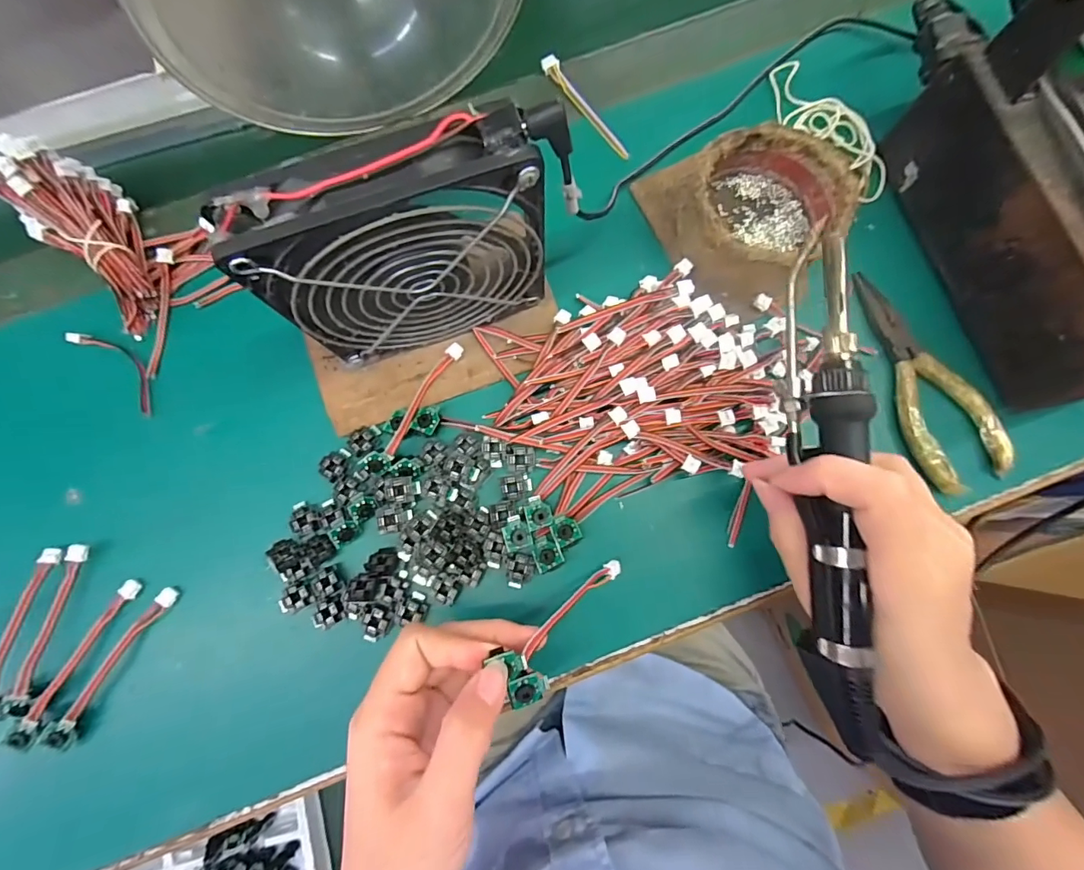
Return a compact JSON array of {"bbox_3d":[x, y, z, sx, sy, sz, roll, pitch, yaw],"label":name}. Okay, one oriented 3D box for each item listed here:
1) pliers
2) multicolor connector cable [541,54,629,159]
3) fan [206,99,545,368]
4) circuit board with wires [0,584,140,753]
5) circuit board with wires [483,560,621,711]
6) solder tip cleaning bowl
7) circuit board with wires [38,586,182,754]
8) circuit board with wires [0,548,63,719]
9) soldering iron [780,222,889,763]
[{"bbox_3d":[0.217,-0.034,0.272,0.046,0.011,0.128,-16,82,-2],"label":"pliers"},{"bbox_3d":[0.027,-0.208,0.305,0.013,0.007,0.084,-32,83,-4],"label":"multicolor connector cable"},{"bbox_3d":[-0.057,-0.076,0.220,0.116,0.128,0.025,-17,82,-2],"label":"fan"},{"bbox_3d":[-0.241,0.117,0.246,0.011,0.019,0.086,28,83,4],"label":"circuit board with wires"},{"bbox_3d":[0.012,0.088,0.228,0.026,0.013,0.084,47,50,8],"label":"circuit board with wires"},{"bbox_3d":[0.123,-0.129,0.267,0.077,0.044,0.077,0,82,0],"label":"solder tip cleaning bowl"},{"bbox_3d":[-0.223,0.119,0.249,0.011,0.015,0.087,31,83,4],"label":"circuit board with wires"},{"bbox_3d":[-0.270,0.101,0.244,0.010,0.012,0.083,12,82,2],"label":"circuit board with wires"},{"bbox_3d":[0.117,0.017,0.194,0.025,0.019,0.202,-2,85,0],"label":"soldering iron"}]

